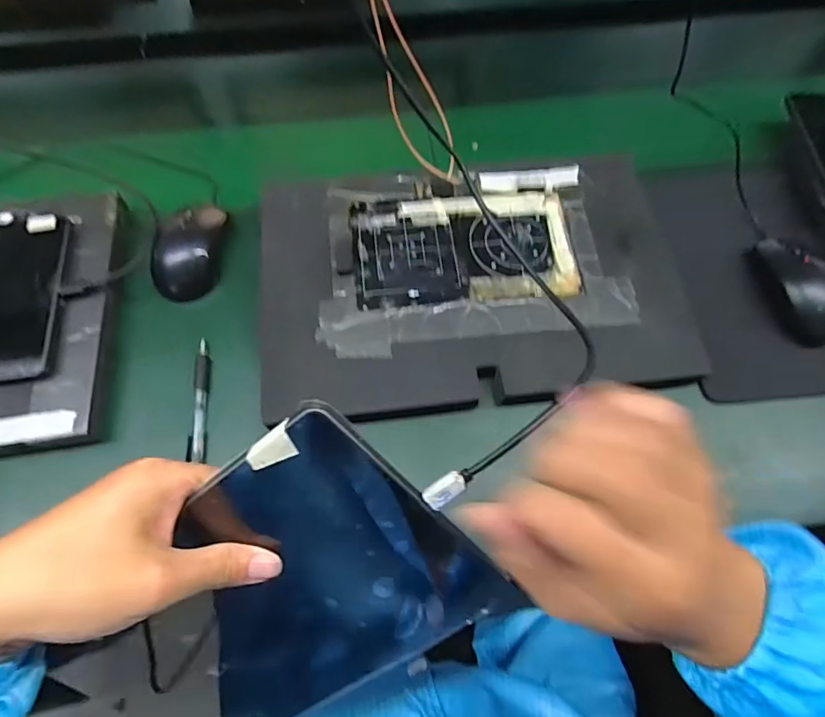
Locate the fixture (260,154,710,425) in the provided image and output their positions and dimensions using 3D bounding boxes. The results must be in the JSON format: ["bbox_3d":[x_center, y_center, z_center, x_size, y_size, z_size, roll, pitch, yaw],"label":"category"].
[{"bbox_3d":[0.053,-0.079,0.488,0.383,0.044,0.260,-4,64,-3],"label":"fixture"}]

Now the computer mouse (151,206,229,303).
[{"bbox_3d":[-0.229,-0.112,0.514,0.064,0.045,0.106,7,64,3],"label":"computer mouse"}]

